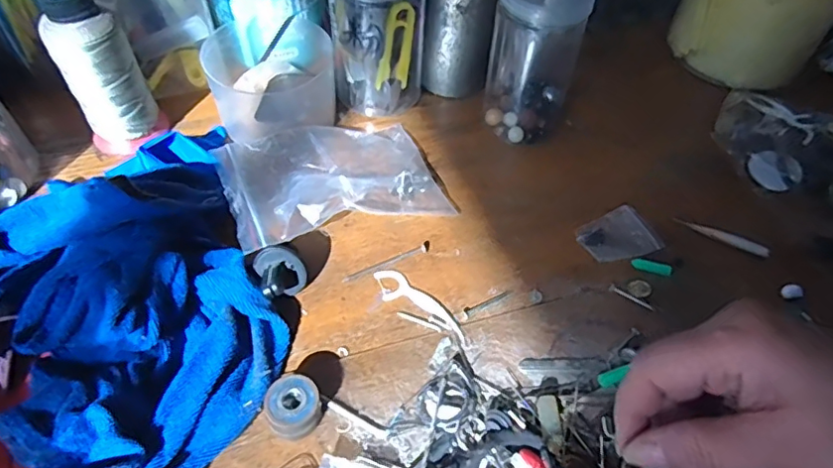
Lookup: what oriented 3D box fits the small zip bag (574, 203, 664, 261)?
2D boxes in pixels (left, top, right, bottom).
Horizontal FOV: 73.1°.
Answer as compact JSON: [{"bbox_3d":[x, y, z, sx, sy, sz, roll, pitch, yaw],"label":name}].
[{"bbox_3d":[0.141,0.001,0.398,0.052,0.006,0.039,-17,54,-14],"label":"small zip bag"}]

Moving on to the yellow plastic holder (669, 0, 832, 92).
[{"bbox_3d":[0.300,-0.204,0.482,0.112,0.121,0.092,32,58,22],"label":"yellow plastic holder"}]

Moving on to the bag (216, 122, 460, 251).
[{"bbox_3d":[-0.061,-0.042,0.411,0.148,0.033,0.107,-19,54,-15],"label":"bag"}]

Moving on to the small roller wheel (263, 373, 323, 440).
[{"bbox_3d":[-0.067,0.097,0.311,0.029,0.019,0.032,-22,55,-17],"label":"small roller wheel"}]

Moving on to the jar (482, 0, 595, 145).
[{"bbox_3d":[0.087,-0.131,0.425,0.064,0.124,0.055,11,52,8],"label":"jar"}]

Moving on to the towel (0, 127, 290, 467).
[{"bbox_3d":[-0.166,0.037,0.321,0.153,0.073,0.282,-21,55,-17],"label":"towel"}]

